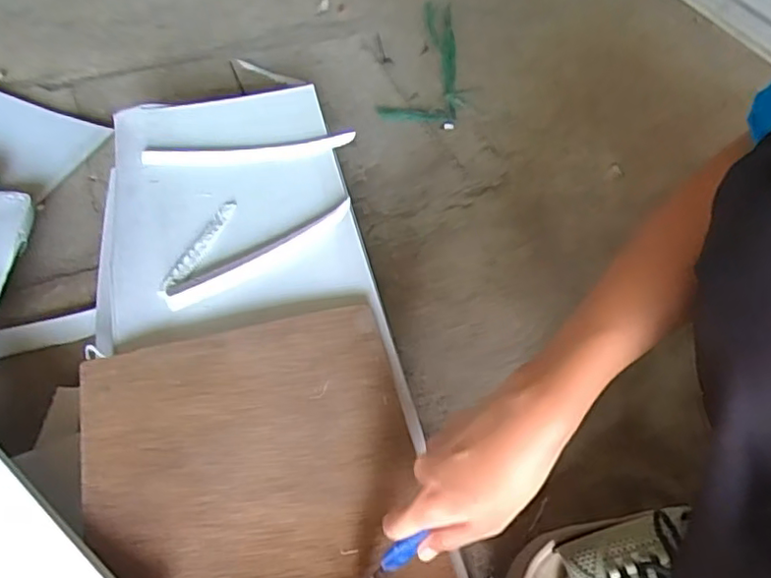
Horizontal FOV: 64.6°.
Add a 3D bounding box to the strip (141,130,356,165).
[{"bbox_3d":[-0.135,-0.140,0.613,0.207,0.022,0.018,-5,56,-8],"label":"strip"}]

